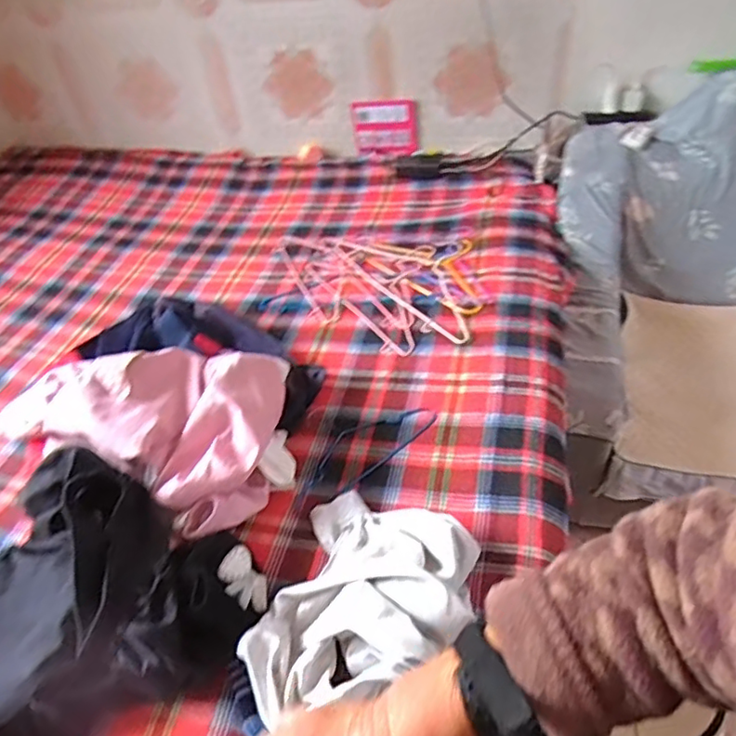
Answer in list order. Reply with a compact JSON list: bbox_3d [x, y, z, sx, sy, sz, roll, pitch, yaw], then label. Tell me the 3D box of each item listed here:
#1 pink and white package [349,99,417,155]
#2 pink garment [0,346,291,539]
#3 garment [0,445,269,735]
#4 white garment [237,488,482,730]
[{"bbox_3d":[0.049,-0.689,1.653,0.180,0.138,0.029,-1,44,6],"label":"pink and white package"},{"bbox_3d":[-0.330,0.057,0.922,0.428,0.145,0.303,20,51,24],"label":"pink garment"},{"bbox_3d":[-0.404,0.297,0.751,0.486,0.144,0.349,-20,47,-13],"label":"garment"},{"bbox_3d":[0.001,0.292,0.736,0.237,0.101,0.296,10,47,16],"label":"white garment"}]

